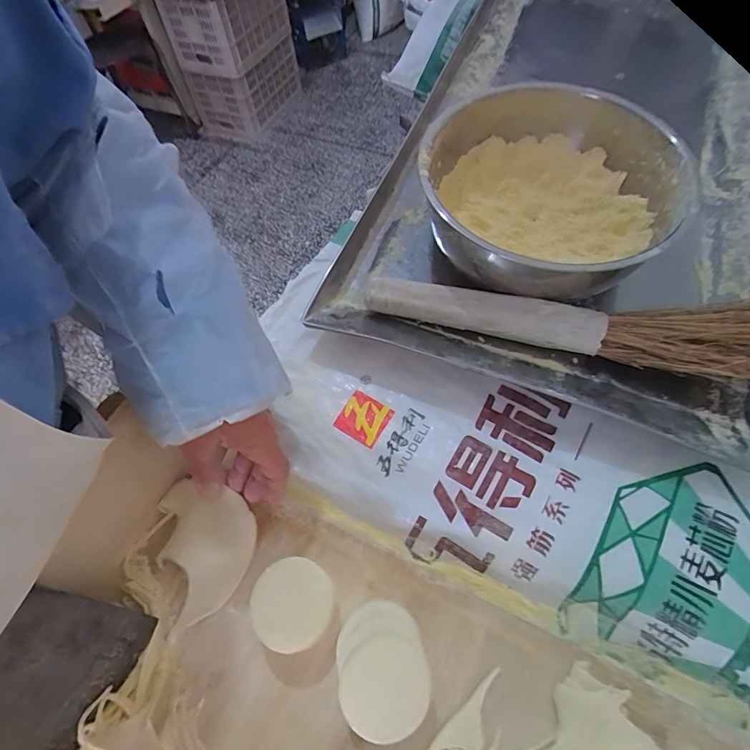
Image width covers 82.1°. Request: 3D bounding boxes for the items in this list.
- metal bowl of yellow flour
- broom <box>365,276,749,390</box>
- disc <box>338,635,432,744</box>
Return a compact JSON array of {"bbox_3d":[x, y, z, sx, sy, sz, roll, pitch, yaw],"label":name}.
[{"bbox_3d":[0.175,-0.182,0.442,0.244,0.091,0.260,-2,59,3],"label":"metal bowl of yellow flour"},{"bbox_3d":[0.190,-0.053,0.400,0.403,0.062,0.080,11,61,10],"label":"broom"},{"bbox_3d":[0.006,0.209,0.288,0.057,0.004,0.059,-2,68,5],"label":"disc"}]

